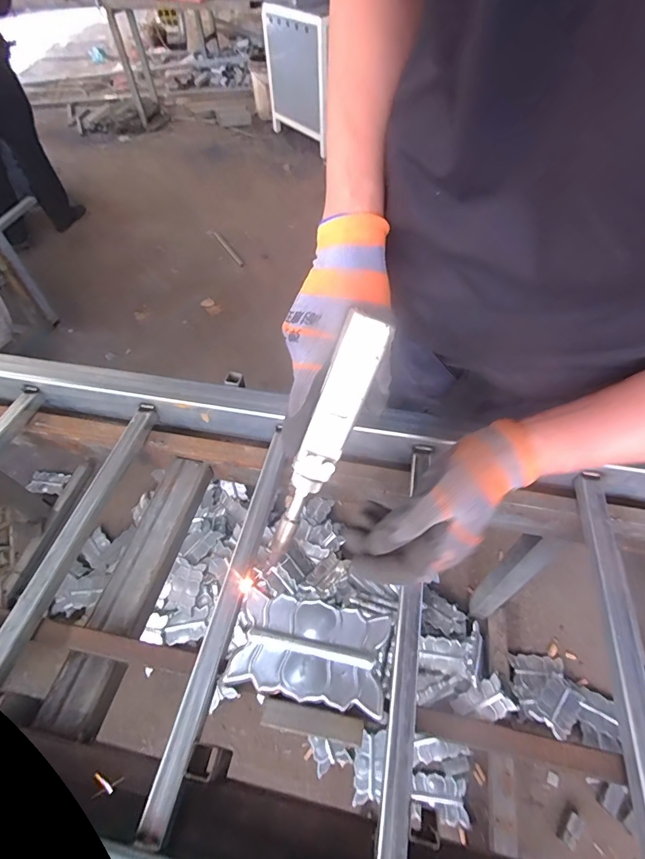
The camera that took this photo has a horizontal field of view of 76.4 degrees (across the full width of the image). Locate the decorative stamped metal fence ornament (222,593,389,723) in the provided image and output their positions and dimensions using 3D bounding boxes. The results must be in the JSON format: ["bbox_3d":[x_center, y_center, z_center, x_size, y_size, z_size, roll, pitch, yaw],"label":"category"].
[{"bbox_3d":[-0.009,0.188,0.354,0.124,0.011,0.074,8,54,8],"label":"decorative stamped metal fence ornament"}]

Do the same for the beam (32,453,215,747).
[{"bbox_3d":[-0.197,0.155,0.441,0.054,0.023,0.279,10,54,9],"label":"beam"}]

